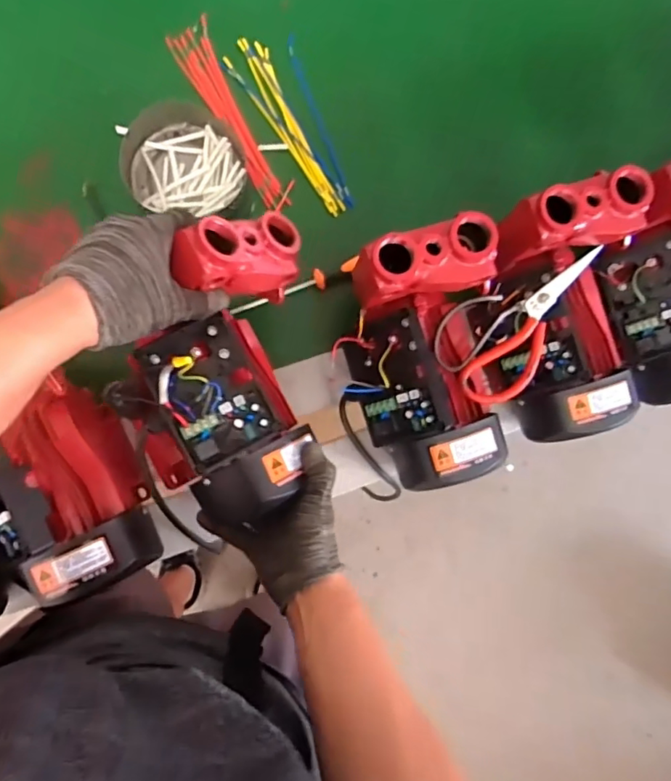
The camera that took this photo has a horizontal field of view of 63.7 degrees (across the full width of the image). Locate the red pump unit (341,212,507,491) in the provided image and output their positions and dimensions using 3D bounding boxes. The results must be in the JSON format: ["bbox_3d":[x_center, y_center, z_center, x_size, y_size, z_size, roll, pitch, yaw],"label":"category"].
[{"bbox_3d":[0.091,-0.032,0.544,0.139,0.096,0.266,-9,110,-9],"label":"red pump unit"}]

